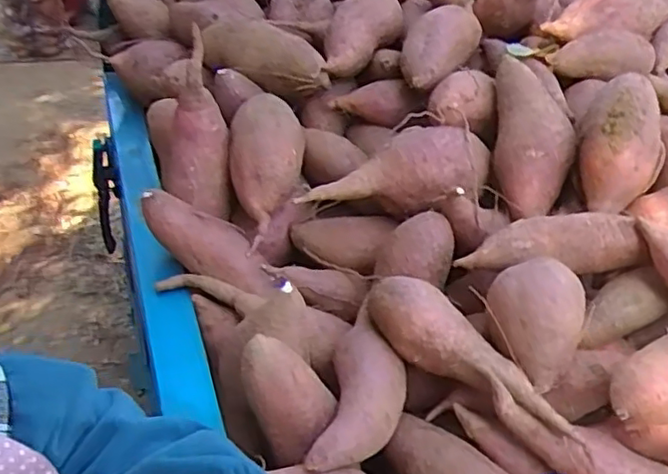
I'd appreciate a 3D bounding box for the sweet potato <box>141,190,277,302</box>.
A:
[{"bbox_3d":[-0.106,0.008,0.548,0.132,0.042,0.038,36,39,-3],"label":"sweet potato"}]

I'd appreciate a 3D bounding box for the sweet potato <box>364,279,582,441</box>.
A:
[{"bbox_3d":[0.090,0.074,0.436,0.170,0.039,0.048,29,41,27],"label":"sweet potato"}]

